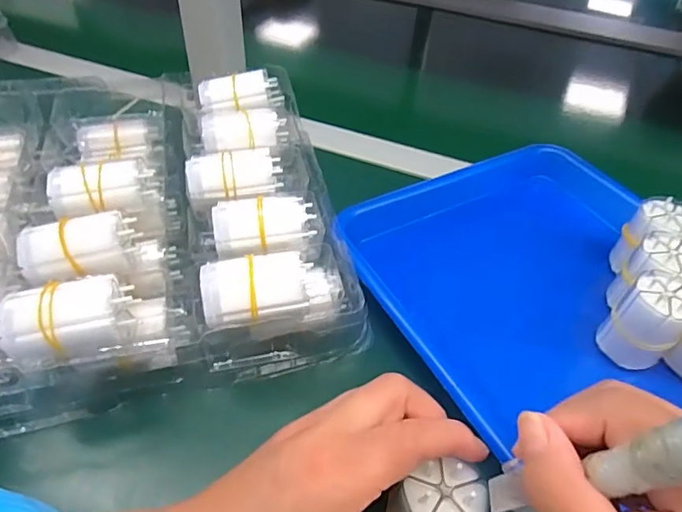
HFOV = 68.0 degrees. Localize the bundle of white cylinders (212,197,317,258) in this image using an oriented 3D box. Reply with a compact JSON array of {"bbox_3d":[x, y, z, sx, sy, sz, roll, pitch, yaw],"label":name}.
[{"bbox_3d":[-0.049,-0.022,0.321,0.064,0.024,0.031,-8,47,-11],"label":"bundle of white cylinders"}]

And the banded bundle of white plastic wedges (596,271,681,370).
[{"bbox_3d":[0.193,0.042,0.321,0.040,0.054,0.037,-34,57,-31],"label":"banded bundle of white plastic wedges"}]

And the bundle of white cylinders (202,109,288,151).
[{"bbox_3d":[-0.073,-0.096,0.385,0.062,0.021,0.027,-5,47,-9],"label":"bundle of white cylinders"}]

